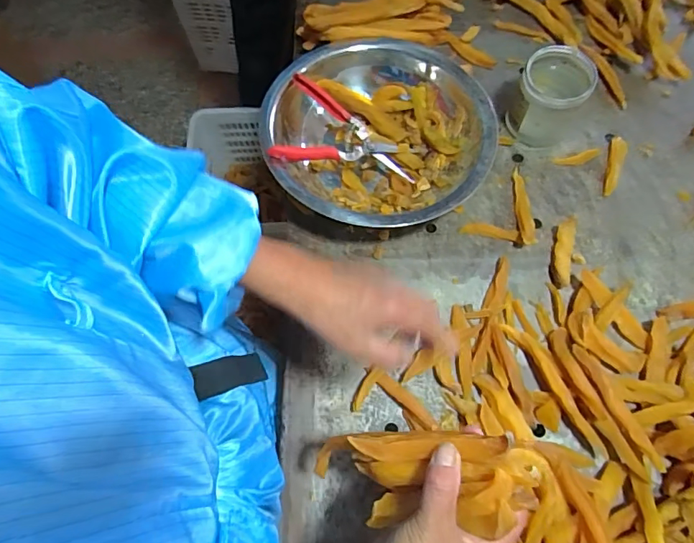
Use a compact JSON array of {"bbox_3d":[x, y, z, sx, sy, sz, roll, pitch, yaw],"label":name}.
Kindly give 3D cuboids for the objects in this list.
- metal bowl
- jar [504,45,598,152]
[{"bbox_3d":[0.045,-0.167,0.602,0.253,0.077,0.273,-1,69,1],"label":"metal bowl"},{"bbox_3d":[0.258,-0.221,0.612,0.083,0.086,0.094,23,71,10],"label":"jar"}]

